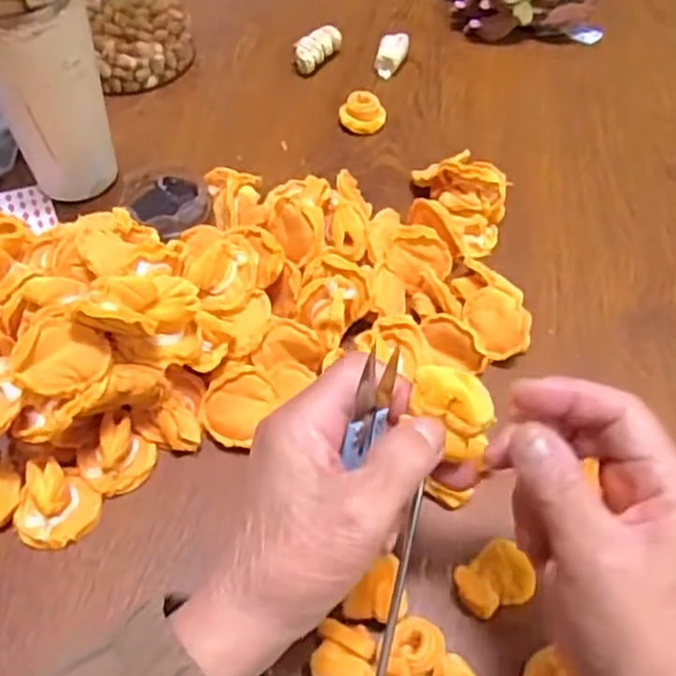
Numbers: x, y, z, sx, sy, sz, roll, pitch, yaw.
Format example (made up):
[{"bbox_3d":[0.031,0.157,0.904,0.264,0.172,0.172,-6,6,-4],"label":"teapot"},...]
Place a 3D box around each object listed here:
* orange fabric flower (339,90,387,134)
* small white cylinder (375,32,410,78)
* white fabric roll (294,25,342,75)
[{"bbox_3d":[0.022,-0.197,0.632,0.040,0.024,0.034,0,53,-1],"label":"orange fabric flower"},{"bbox_3d":[0.051,-0.267,0.680,0.026,0.027,0.041,12,54,7],"label":"small white cylinder"},{"bbox_3d":[-0.020,-0.274,0.686,0.026,0.024,0.058,27,57,17],"label":"white fabric roll"}]

